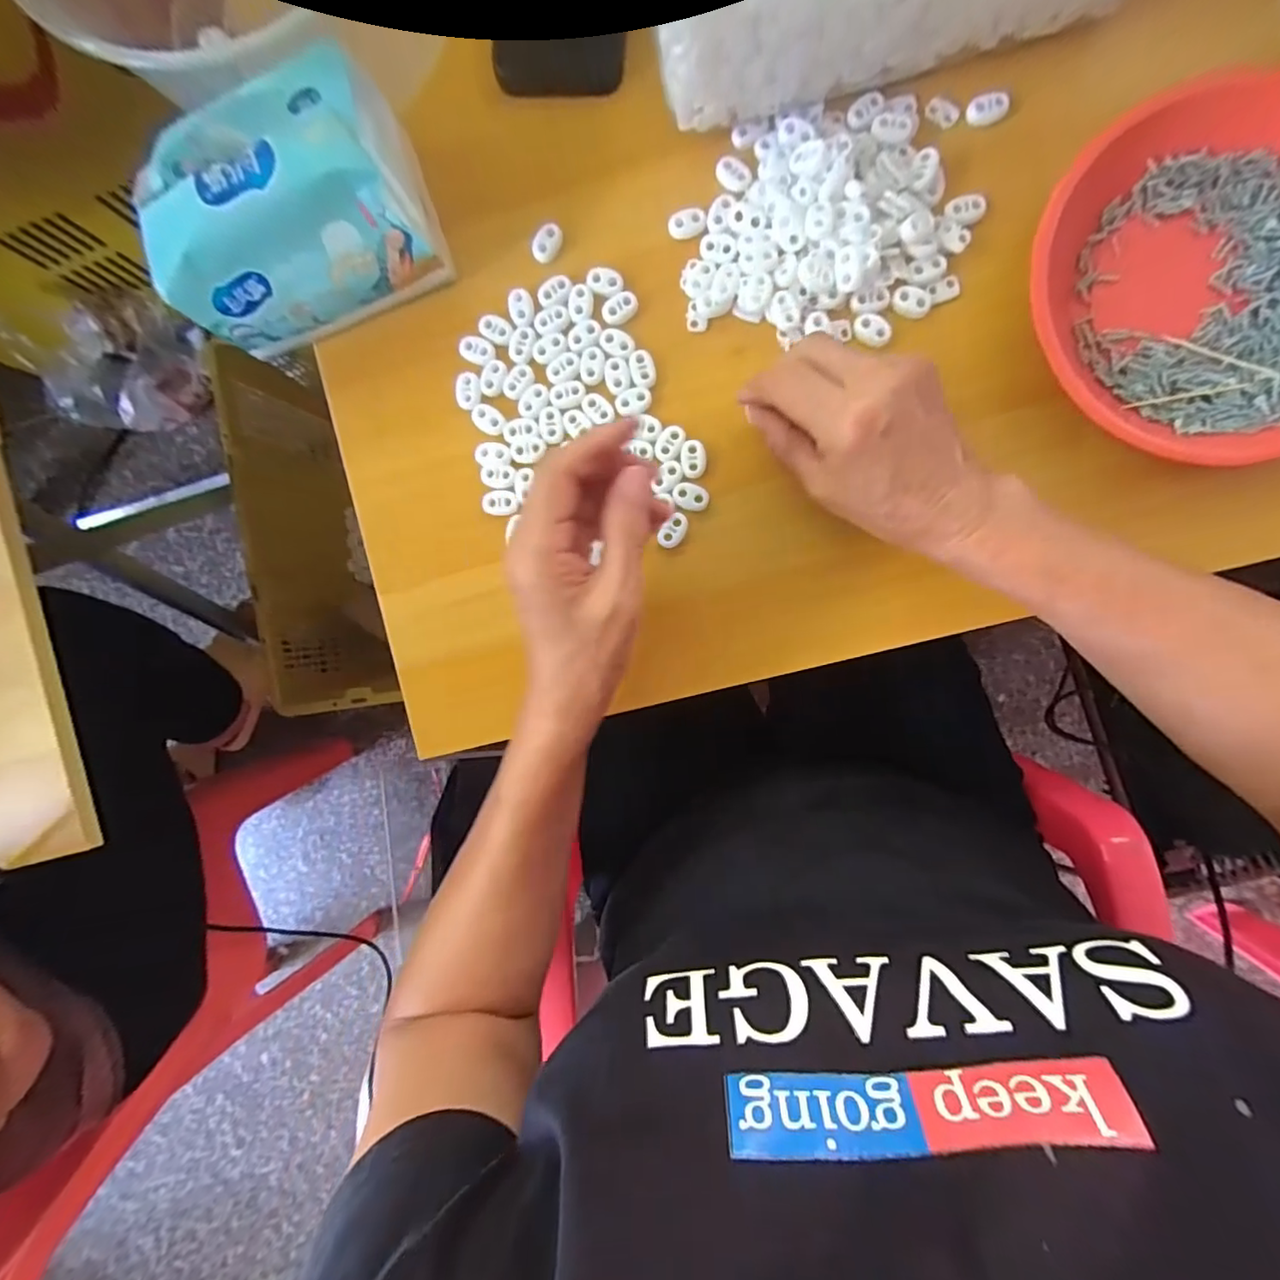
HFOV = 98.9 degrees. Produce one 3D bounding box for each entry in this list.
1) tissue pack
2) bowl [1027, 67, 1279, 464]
[{"bbox_3d":[-0.195,-0.245,0.310,0.137,0.083,0.103,-12,91,5],"label":"tissue pack"},{"bbox_3d":[0.315,-0.193,0.298,0.185,0.031,0.186,0,92,5],"label":"bowl"}]

